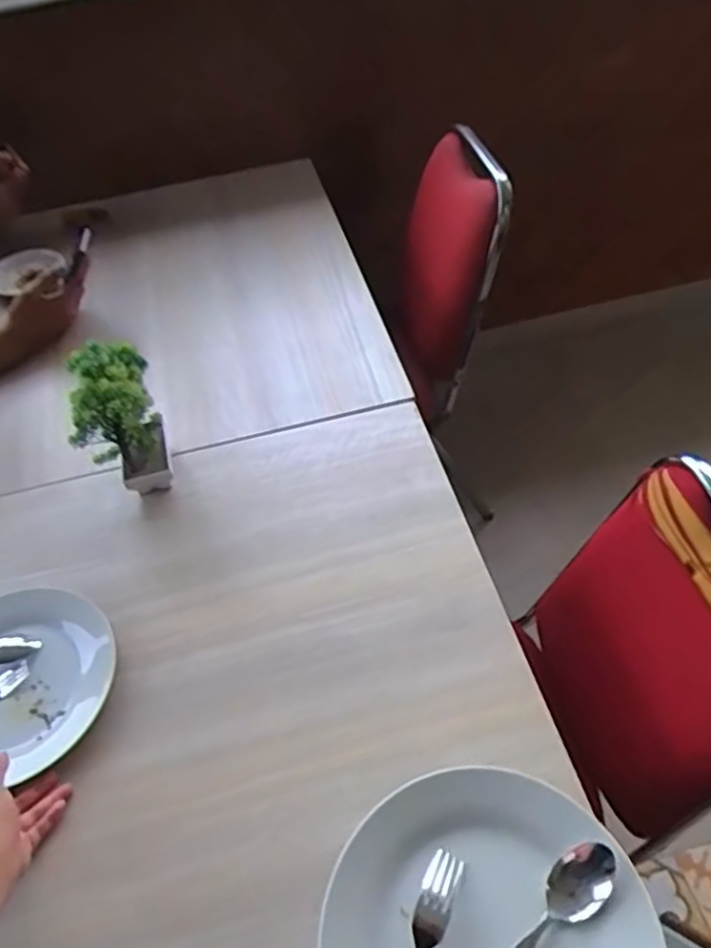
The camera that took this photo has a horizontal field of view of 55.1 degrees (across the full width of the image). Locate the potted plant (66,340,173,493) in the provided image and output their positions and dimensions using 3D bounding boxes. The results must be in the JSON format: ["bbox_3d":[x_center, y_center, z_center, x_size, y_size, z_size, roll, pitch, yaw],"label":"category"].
[{"bbox_3d":[-0.306,-0.064,0.899,0.099,0.197,0.126,-10,51,-2],"label":"potted plant"}]

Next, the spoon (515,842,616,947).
[{"bbox_3d":[0.117,0.323,0.466,0.169,0.024,0.035,-43,58,-9],"label":"spoon"}]

